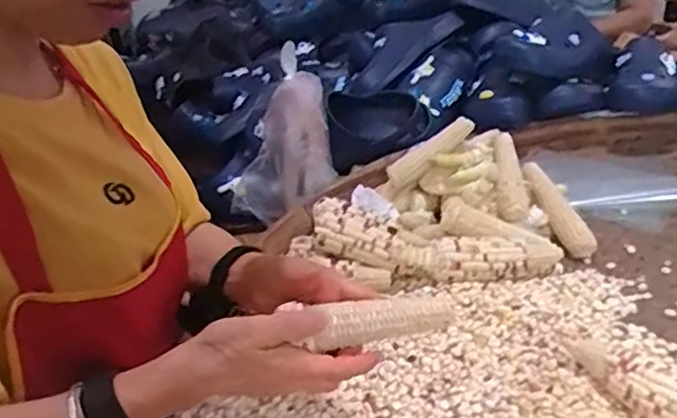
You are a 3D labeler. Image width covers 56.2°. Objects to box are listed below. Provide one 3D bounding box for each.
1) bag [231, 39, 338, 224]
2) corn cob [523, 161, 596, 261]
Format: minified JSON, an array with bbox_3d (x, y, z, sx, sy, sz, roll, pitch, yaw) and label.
[{"bbox_3d":[-0.070,-0.085,0.947,0.136,0.287,0.083,43,46,16],"label":"bag"},{"bbox_3d":[0.298,-0.003,0.867,0.037,0.027,0.151,-16,63,-21],"label":"corn cob"}]

